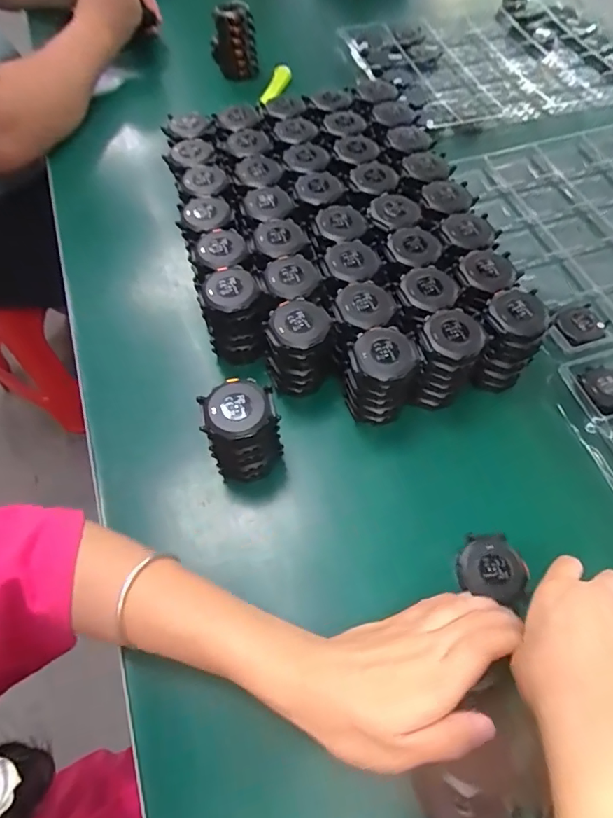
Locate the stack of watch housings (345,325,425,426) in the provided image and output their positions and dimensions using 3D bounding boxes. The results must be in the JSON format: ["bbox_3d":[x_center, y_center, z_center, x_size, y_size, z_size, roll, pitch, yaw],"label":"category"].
[{"bbox_3d":[0.061,-0.025,0.395,0.055,0.081,0.046,5,61,3],"label":"stack of watch housings"}]

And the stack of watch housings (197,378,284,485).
[{"bbox_3d":[-0.049,0.020,0.371,0.054,0.086,0.049,-17,62,-9],"label":"stack of watch housings"}]

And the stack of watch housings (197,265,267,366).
[{"bbox_3d":[-0.065,-0.083,0.430,0.051,0.083,0.048,-7,61,-4],"label":"stack of watch housings"}]

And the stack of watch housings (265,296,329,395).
[{"bbox_3d":[-0.005,-0.052,0.412,0.057,0.080,0.050,-4,61,-2],"label":"stack of watch housings"}]

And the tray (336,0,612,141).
[{"bbox_3d":[0.286,-0.546,0.721,0.428,0.028,0.351,-13,62,-7],"label":"tray"}]

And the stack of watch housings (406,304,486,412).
[{"bbox_3d":[0.117,-0.041,0.405,0.057,0.078,0.055,-2,61,-1],"label":"stack of watch housings"}]

